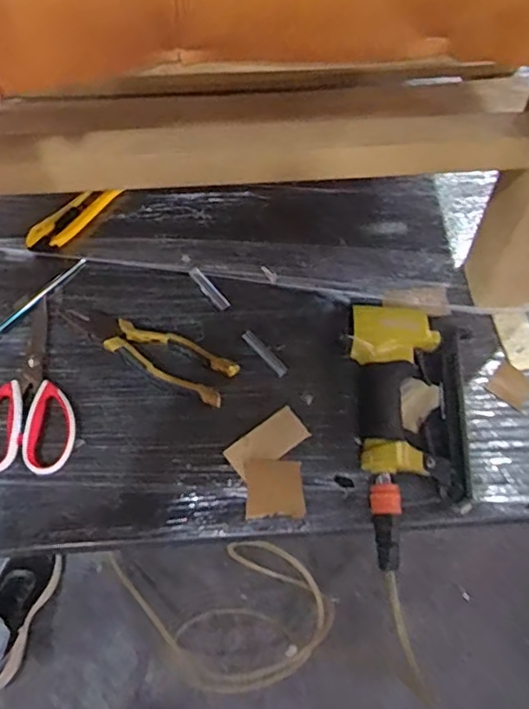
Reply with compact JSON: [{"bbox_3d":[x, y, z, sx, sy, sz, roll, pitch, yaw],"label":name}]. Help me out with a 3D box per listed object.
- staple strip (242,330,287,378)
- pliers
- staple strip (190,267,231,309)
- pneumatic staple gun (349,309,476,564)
[{"bbox_3d":[0.000,-0.002,0.656,0.013,0.004,0.063,-39,72,-16],"label":"staple strip"},{"bbox_3d":[-0.124,-0.010,0.651,0.198,0.010,0.049,27,68,11],"label":"pliers"},{"bbox_3d":[-0.062,-0.074,0.683,0.014,0.004,0.064,-37,71,-15],"label":"staple strip"},{"bbox_3d":[0.151,0.074,0.603,0.126,0.044,0.246,3,66,1],"label":"pneumatic staple gun"}]

